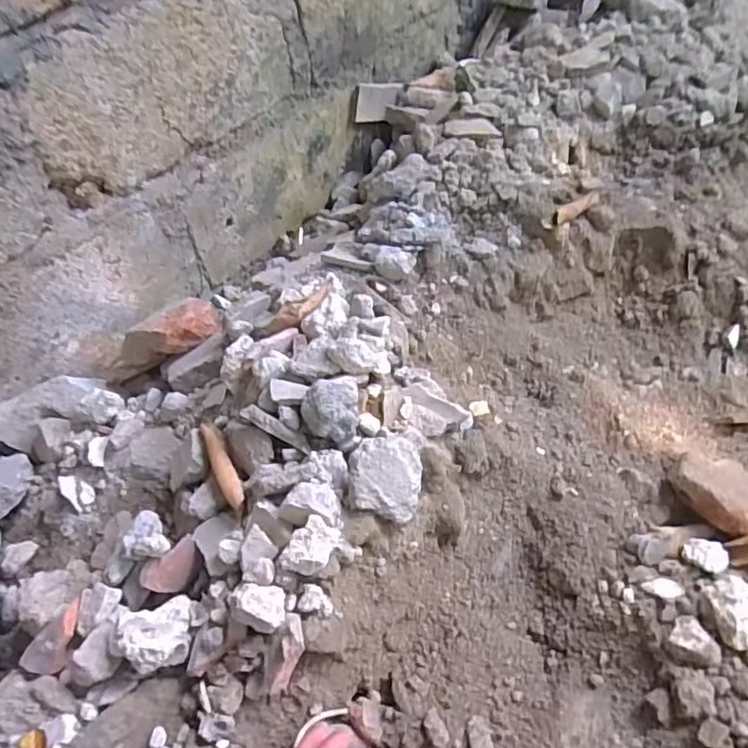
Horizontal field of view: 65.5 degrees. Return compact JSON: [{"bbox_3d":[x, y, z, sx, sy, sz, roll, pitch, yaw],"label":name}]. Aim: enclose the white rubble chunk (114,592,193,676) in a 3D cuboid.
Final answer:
[{"bbox_3d":[-0.188,0.215,0.481,0.069,0.035,0.056,-9,46,2],"label":"white rubble chunk"}]

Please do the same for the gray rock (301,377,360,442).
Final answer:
[{"bbox_3d":[-0.038,0.033,0.515,0.052,0.051,0.041,-9,45,1],"label":"gray rock"}]

